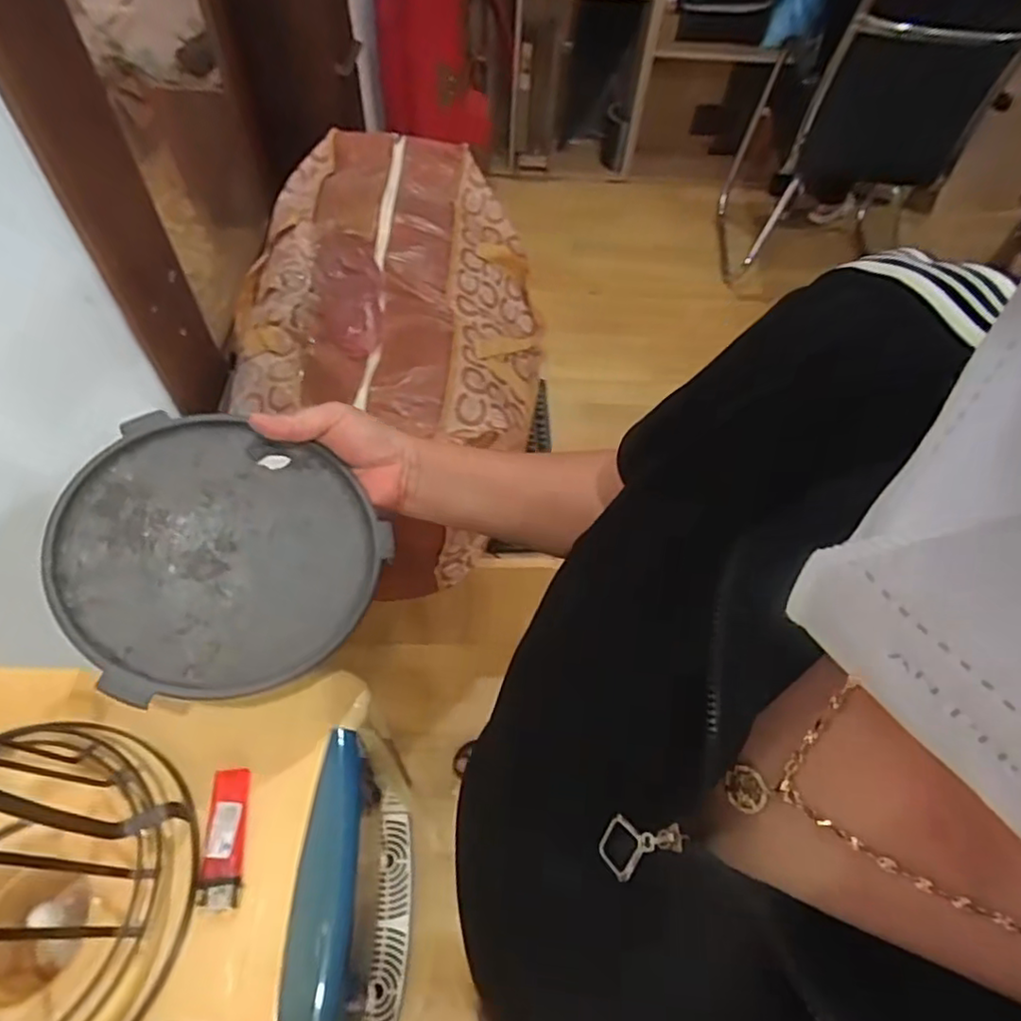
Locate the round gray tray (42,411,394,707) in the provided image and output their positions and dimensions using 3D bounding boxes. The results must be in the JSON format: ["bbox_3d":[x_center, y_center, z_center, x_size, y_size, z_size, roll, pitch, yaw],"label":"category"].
[{"bbox_3d":[-0.181,0.024,0.398,0.179,0.013,0.181,10,59,-16],"label":"round gray tray"}]

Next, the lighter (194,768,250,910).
[{"bbox_3d":[-0.172,0.194,0.385,0.025,0.017,0.077,-6,57,-7],"label":"lighter"}]

